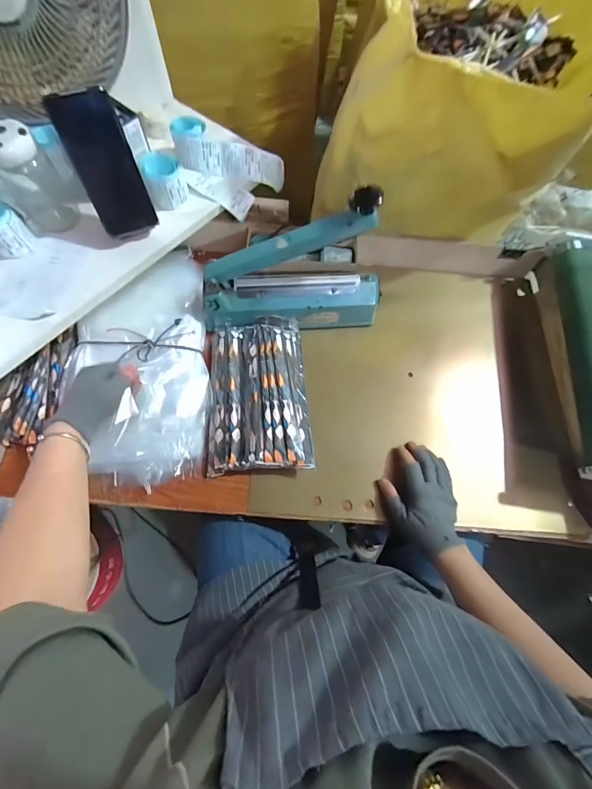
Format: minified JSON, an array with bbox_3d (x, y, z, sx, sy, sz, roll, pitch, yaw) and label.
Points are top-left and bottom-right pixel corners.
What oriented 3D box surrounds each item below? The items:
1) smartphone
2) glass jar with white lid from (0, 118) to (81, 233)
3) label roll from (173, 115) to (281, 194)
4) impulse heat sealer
[{"bbox_3d":[-0.260,-0.312,0.469,0.076,0.161,0.006,-24,41,-15],"label":"smartphone"},{"bbox_3d":[-0.388,-0.315,0.493,0.076,0.139,0.082,1,68,-3],"label":"glass jar with white lid"},{"bbox_3d":[-0.114,-0.421,0.602,0.205,0.063,0.080,7,67,-19],"label":"label roll"},{"bbox_3d":[-0.003,-0.211,0.536,0.289,0.228,0.098,-3,68,-4],"label":"impulse heat sealer"}]

